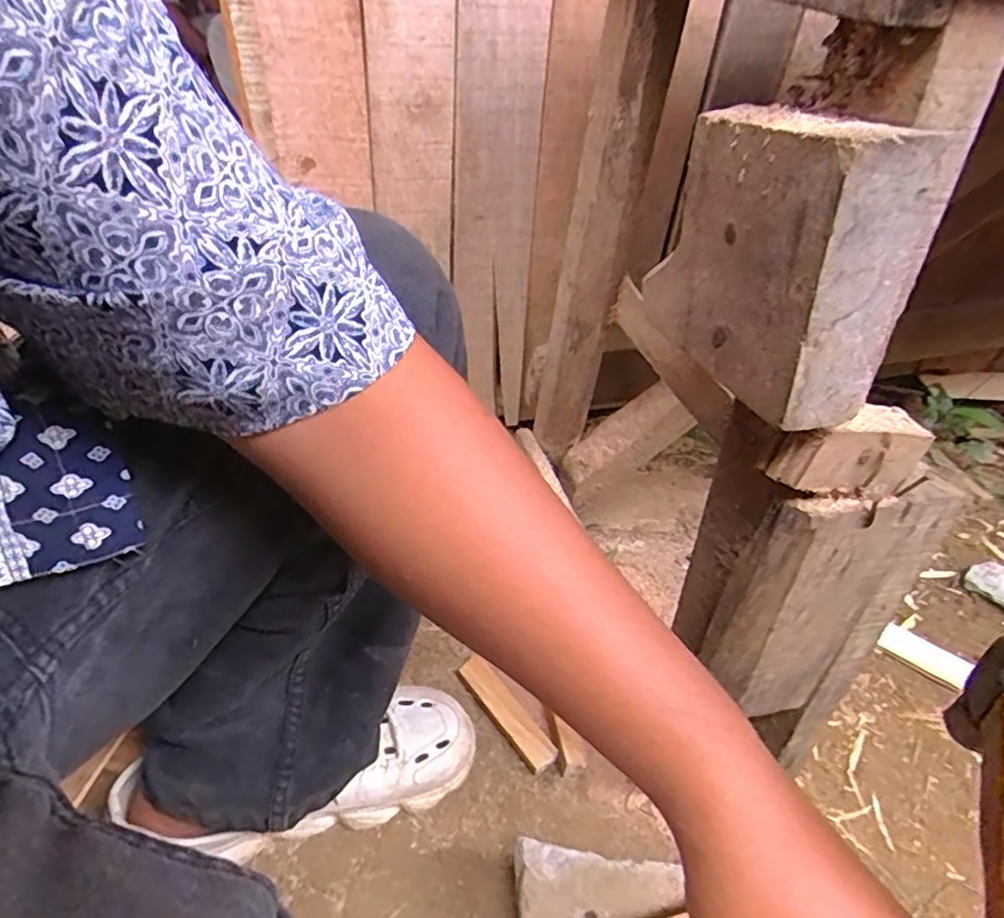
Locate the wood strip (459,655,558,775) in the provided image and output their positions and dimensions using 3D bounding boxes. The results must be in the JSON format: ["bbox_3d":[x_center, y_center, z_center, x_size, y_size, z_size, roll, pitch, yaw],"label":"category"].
[{"bbox_3d":[0.003,0.242,0.593,0.026,0.025,0.121,-28,48,-28],"label":"wood strip"}]

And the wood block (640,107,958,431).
[{"bbox_3d":[0.129,-0.106,0.308,0.051,0.121,0.160,-7,41,-8],"label":"wood block"}]

